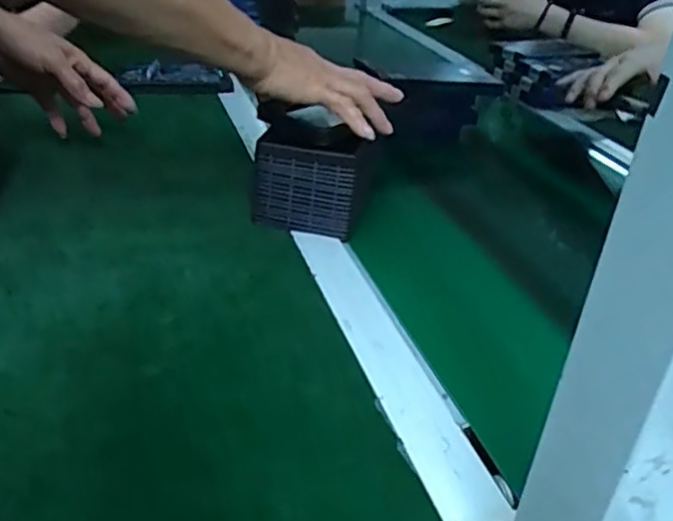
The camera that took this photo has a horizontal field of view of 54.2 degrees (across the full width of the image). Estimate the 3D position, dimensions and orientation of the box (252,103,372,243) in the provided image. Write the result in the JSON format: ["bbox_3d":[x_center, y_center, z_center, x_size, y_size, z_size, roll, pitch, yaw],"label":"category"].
[{"bbox_3d":[-0.023,-0.075,0.592,0.100,0.077,0.085,1,32,-7],"label":"box"}]

